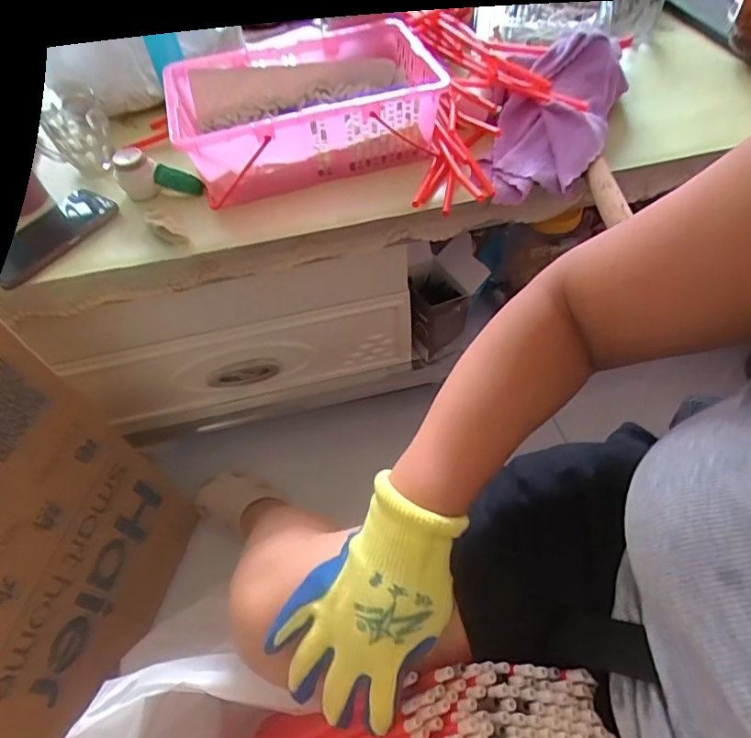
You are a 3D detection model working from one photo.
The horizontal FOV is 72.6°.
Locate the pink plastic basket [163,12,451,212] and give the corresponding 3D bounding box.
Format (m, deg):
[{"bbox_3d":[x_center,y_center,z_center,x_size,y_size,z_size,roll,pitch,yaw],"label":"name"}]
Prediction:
[{"bbox_3d":[-0.096,-0.335,0.661,0.311,0.092,0.229,-18,55,-8],"label":"pink plastic basket"}]

